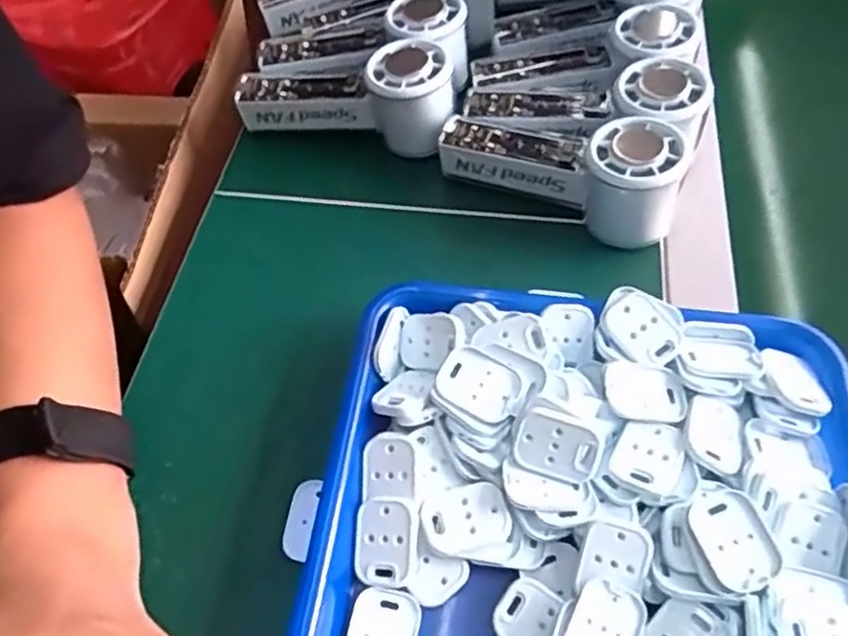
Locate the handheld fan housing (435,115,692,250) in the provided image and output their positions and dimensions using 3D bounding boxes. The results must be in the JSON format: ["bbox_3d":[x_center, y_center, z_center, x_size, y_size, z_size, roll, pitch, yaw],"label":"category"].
[{"bbox_3d":[0.086,-0.098,0.440,0.152,0.062,0.051,22,63,20],"label":"handheld fan housing"}]

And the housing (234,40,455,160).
[{"bbox_3d":[-0.053,-0.156,0.486,0.155,0.058,0.063,9,59,13],"label":"housing"}]

